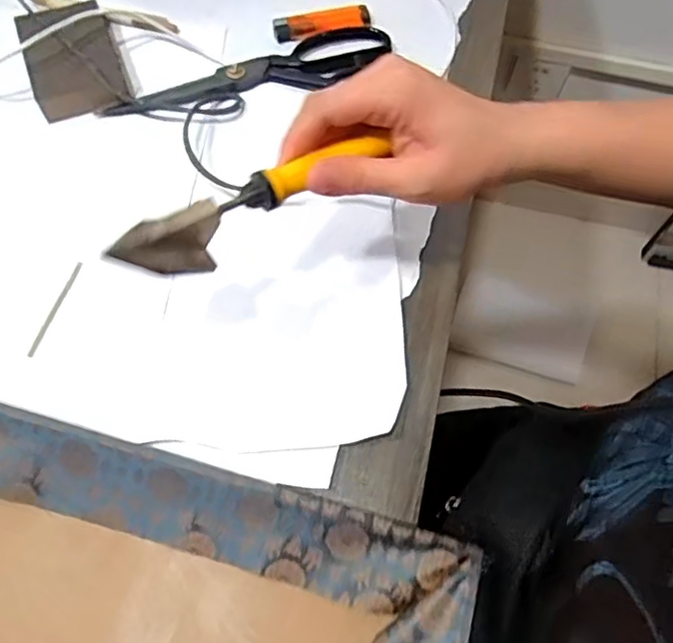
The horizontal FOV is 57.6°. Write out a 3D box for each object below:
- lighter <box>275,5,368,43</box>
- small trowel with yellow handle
[{"bbox_3d":[-0.013,-0.262,0.534,0.084,0.014,0.021,-18,68,-10],"label":"lighter"},{"bbox_3d":[-0.041,-0.064,0.316,0.152,0.031,0.028,-31,70,-18],"label":"small trowel with yellow handle"}]

